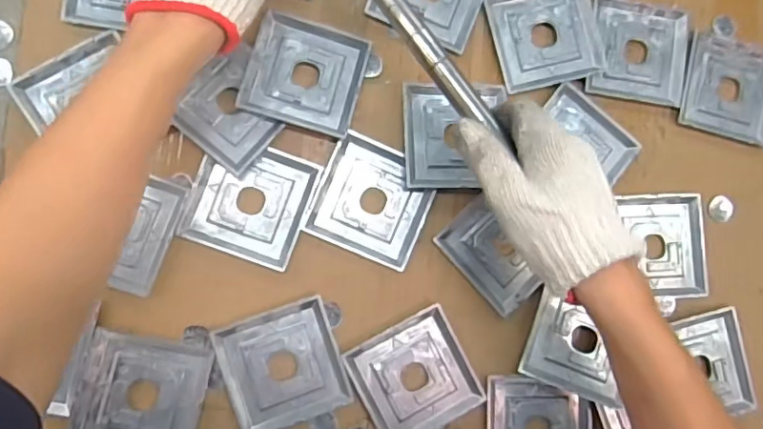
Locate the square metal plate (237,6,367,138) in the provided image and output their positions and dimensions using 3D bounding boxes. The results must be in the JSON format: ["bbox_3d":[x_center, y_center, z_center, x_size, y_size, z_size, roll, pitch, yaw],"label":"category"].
[{"bbox_3d":[-0.061,-0.115,0.448,0.090,0.013,0.089,15,84,-6],"label":"square metal plate"}]

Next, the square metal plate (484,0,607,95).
[{"bbox_3d":[0.145,-0.158,0.483,0.094,0.010,0.089,-14,88,-8],"label":"square metal plate"}]

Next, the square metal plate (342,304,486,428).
[{"bbox_3d":[0.028,0.133,0.447,0.089,0.004,0.089,-27,89,-8],"label":"square metal plate"}]

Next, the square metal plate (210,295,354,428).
[{"bbox_3d":[-0.077,0.121,0.436,0.090,0.005,0.089,-18,88,-8],"label":"square metal plate"}]

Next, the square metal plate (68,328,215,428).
[{"bbox_3d":[-0.185,0.141,0.423,0.092,0.004,0.089,12,84,-6],"label":"square metal plate"}]

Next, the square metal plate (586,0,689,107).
[{"bbox_3d":[0.231,-0.145,0.493,0.090,0.008,0.092,9,85,-6],"label":"square metal plate"}]

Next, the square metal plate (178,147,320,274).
[{"bbox_3d":[-0.105,-0.011,0.441,0.089,0.004,0.090,21,84,-5],"label":"square metal plate"}]

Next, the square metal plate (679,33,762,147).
[{"bbox_3d":[0.319,-0.114,0.504,0.090,0.009,0.089,12,84,-6],"label":"square metal plate"}]

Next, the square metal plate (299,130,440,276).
[{"bbox_3d":[-0.006,-0.011,0.453,0.089,0.005,0.089,22,84,-5],"label":"square metal plate"}]

